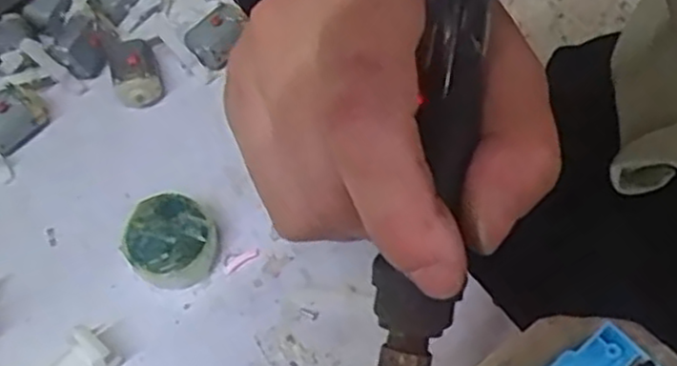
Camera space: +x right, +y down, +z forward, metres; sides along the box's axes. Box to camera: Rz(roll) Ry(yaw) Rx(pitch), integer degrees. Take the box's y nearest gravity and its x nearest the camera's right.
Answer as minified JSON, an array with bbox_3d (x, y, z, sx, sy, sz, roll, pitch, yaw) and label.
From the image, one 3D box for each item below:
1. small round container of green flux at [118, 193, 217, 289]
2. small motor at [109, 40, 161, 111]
[{"bbox_3d":[-0.064,0.022,0.272,0.032,0.018,0.032,0,61,0],"label":"small round container of green flux"},{"bbox_3d":[-0.087,-0.047,0.309,0.018,0.018,0.028,-14,62,-8],"label":"small motor"}]

